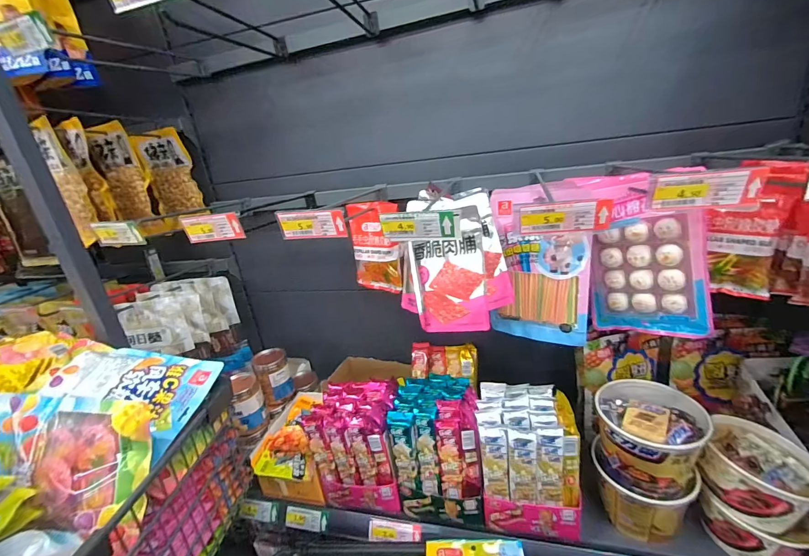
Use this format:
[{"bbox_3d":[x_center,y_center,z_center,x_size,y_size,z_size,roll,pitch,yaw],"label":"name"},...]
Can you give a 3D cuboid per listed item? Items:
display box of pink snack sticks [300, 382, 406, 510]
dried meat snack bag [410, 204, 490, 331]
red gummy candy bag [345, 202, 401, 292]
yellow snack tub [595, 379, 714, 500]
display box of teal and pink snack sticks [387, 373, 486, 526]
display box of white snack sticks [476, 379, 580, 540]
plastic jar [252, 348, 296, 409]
[{"bbox_3d":[-0.086,0.326,0.715,0.153,0.200,0.130,-3,22,12],"label":"display box of pink snack sticks"},{"bbox_3d":[0.064,-0.008,0.574,0.128,0.183,0.022,-5,-2,30],"label":"dried meat snack bag"},{"bbox_3d":[-0.063,-0.062,0.751,0.127,0.184,0.027,3,16,36],"label":"red gummy candy bag"},{"bbox_3d":[0.396,0.265,0.587,0.139,0.130,0.130,1,23,21],"label":"yellow snack tub"},{"bbox_3d":[0.067,0.319,0.695,0.151,0.197,0.164,-3,22,11],"label":"display box of teal and pink snack sticks"},{"bbox_3d":[0.218,0.315,0.644,0.154,0.194,0.142,-2,22,14],"label":"display box of white snack sticks"},{"bbox_3d":[-0.317,0.243,0.885,0.074,0.110,0.084,-18,23,-25],"label":"plastic jar"}]

